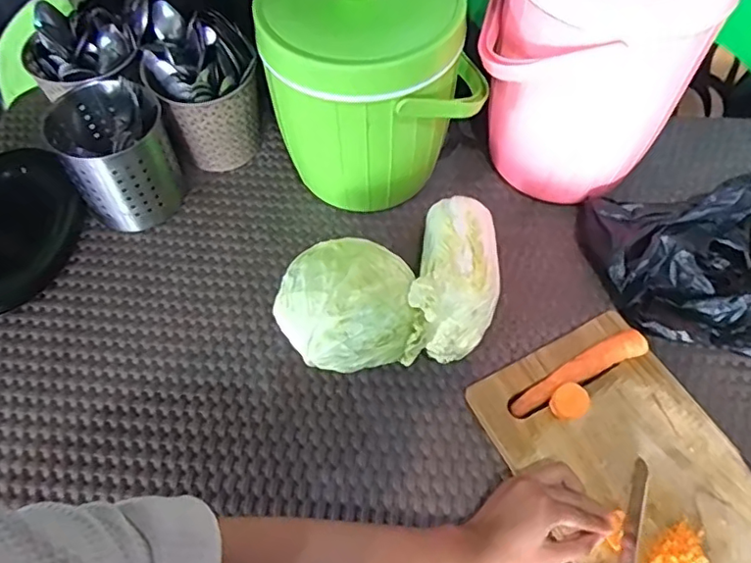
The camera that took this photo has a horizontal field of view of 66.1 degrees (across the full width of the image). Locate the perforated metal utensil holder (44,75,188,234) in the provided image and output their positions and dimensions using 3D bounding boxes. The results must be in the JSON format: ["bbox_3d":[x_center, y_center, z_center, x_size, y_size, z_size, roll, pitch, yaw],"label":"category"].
[{"bbox_3d":[-0.317,-0.157,0.727,0.120,0.140,0.131,-19,60,-10],"label":"perforated metal utensil holder"}]

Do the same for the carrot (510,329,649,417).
[{"bbox_3d":[0.211,0.094,0.606,0.157,0.025,0.030,-24,61,-13],"label":"carrot"}]

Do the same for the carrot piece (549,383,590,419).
[{"bbox_3d":[0.194,0.124,0.580,0.033,0.037,0.030,-1,59,1],"label":"carrot piece"}]

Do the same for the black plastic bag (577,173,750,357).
[{"bbox_3d":[0.383,-0.020,0.641,0.259,0.081,0.188,2,59,3],"label":"black plastic bag"}]

